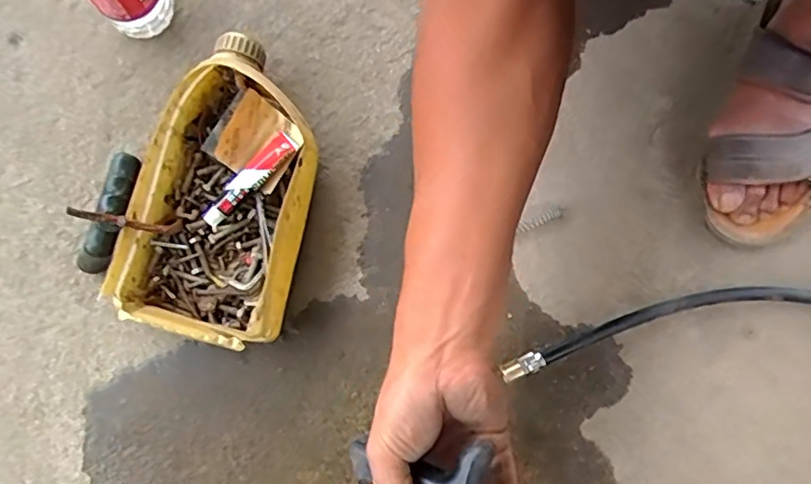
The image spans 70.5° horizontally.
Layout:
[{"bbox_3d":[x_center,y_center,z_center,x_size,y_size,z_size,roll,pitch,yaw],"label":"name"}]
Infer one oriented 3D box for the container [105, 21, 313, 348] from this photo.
[{"bbox_3d":[-0.160,-0.045,0.492,0.158,0.067,0.250,10,79,2],"label":"container"}]

